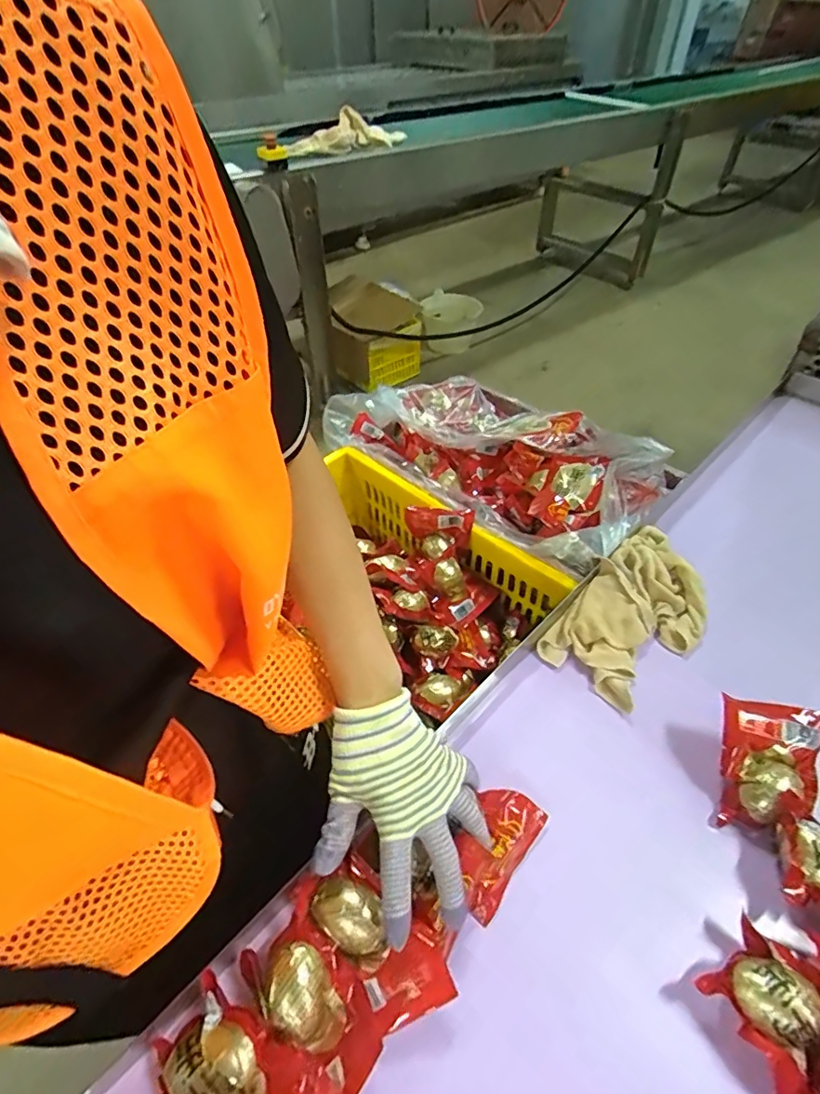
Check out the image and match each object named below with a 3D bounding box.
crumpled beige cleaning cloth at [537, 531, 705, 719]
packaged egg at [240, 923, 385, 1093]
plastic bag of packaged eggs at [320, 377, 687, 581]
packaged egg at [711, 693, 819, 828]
[{"bbox_3d":[0.253,0.068,0.582,0.228,0.046,0.124,-32,55,-26],"label":"crumpled beige cleaning cloth"},{"bbox_3d":[-0.065,0.301,0.350,0.104,0.036,0.051,30,54,26],"label":"packaged egg"},{"bbox_3d":[0.145,-0.162,0.815,0.469,0.115,0.291,34,56,28],"label":"plastic bag of packaged eggs"},{"bbox_3d":[0.312,0.191,0.453,0.080,0.058,0.092,11,48,11],"label":"packaged egg"}]

